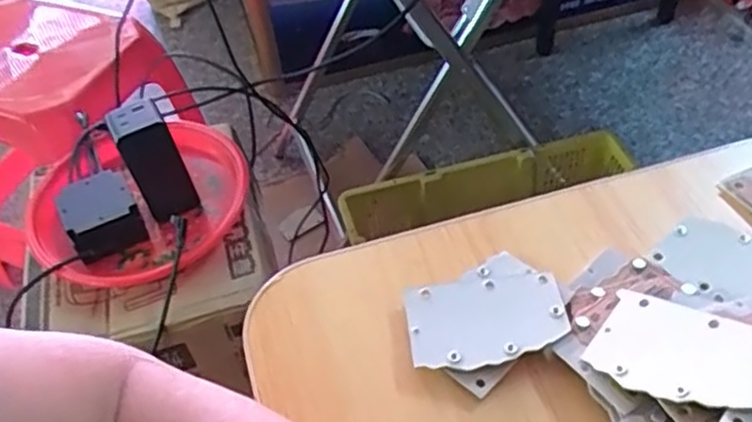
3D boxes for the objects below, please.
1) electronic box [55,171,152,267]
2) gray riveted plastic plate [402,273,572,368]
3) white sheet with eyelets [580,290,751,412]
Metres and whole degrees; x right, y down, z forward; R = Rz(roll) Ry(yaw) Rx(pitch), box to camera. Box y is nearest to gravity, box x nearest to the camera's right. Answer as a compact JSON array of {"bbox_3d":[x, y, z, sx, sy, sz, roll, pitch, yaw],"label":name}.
[{"bbox_3d":[-0.293,0.003,0.735,0.073,0.040,0.091,-28,52,-18],"label":"electronic box"},{"bbox_3d":[0.061,0.059,0.381,0.086,0.006,0.053,-10,43,2],"label":"gray riveted plastic plate"},{"bbox_3d":[0.150,0.068,0.337,0.085,0.005,0.057,8,46,44],"label":"white sheet with eyelets"}]

